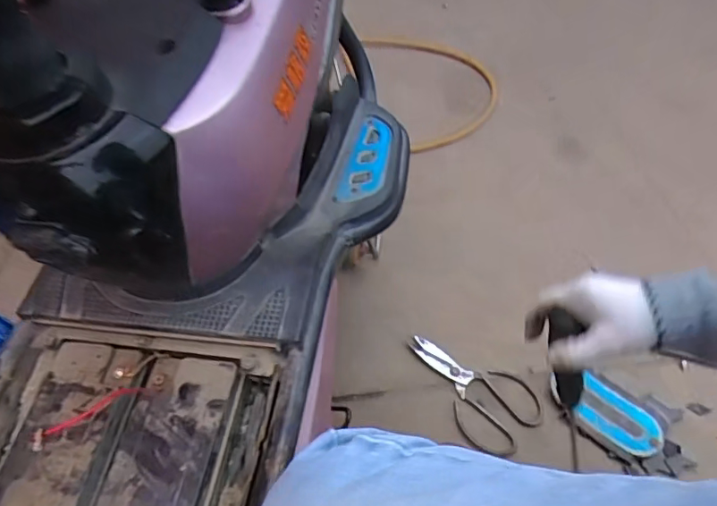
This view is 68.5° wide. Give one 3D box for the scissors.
[{"bbox_3d":[0.148,0.178,0.717,0.108,0.006,0.192,-38,56,-23],"label":"scissors"}]

